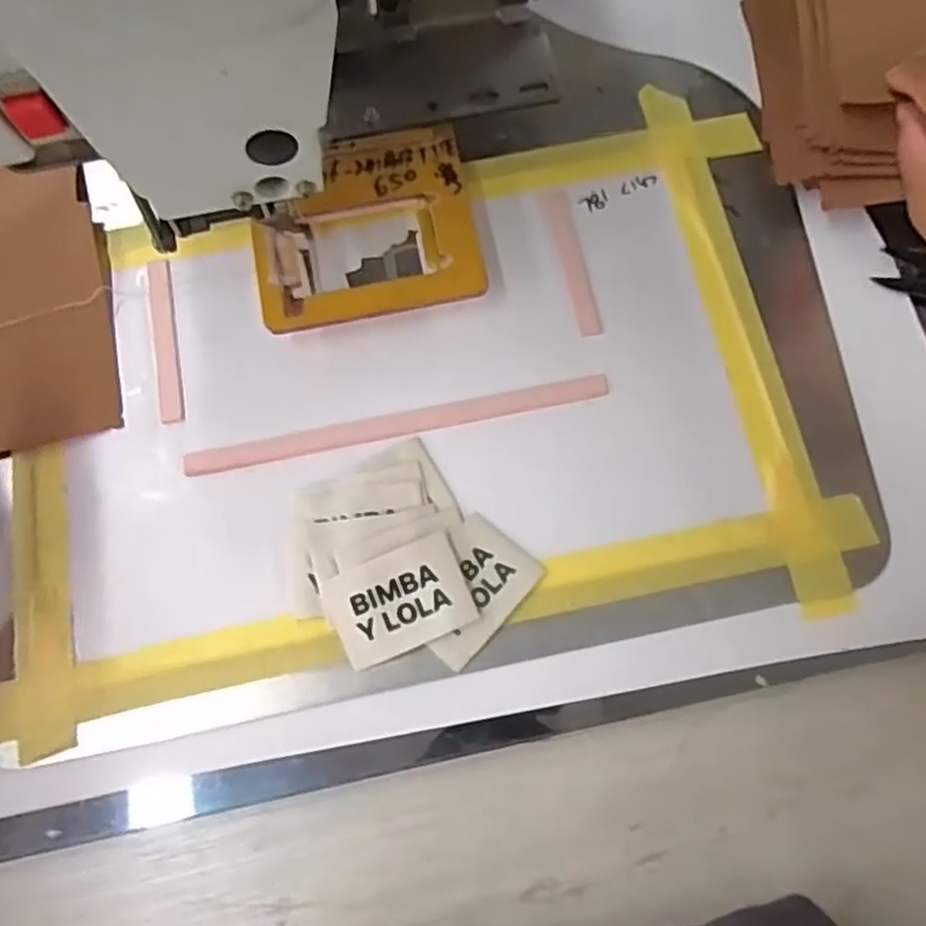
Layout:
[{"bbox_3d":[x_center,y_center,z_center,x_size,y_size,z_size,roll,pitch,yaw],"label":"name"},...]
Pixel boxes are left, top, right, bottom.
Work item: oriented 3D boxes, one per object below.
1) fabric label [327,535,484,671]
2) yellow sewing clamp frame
[{"bbox_3d":[-0.026,0.058,0.307,0.057,0.005,0.040,-23,79,-4],"label":"fabric label"},{"bbox_3d":[-0.046,-0.113,0.345,0.105,0.009,0.091,-10,73,-3],"label":"yellow sewing clamp frame"}]

